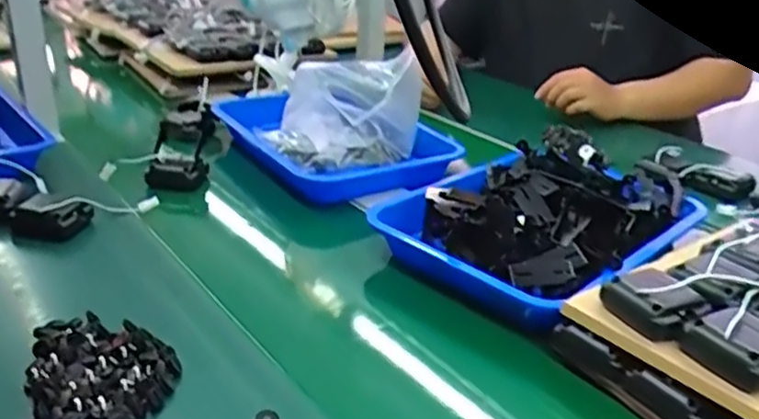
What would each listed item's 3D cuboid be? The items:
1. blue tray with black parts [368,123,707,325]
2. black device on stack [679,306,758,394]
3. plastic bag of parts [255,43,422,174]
[{"bbox_3d":[0.190,0.006,0.771,0.320,0.094,0.247,-19,33,-41],"label":"blue tray with black parts"},{"bbox_3d":[0.273,0.106,0.513,0.062,0.035,0.069,-8,27,-24],"label":"black device on stack"},{"bbox_3d":[-0.043,-0.125,0.913,0.200,0.160,0.115,-1,25,-10],"label":"plastic bag of parts"}]

